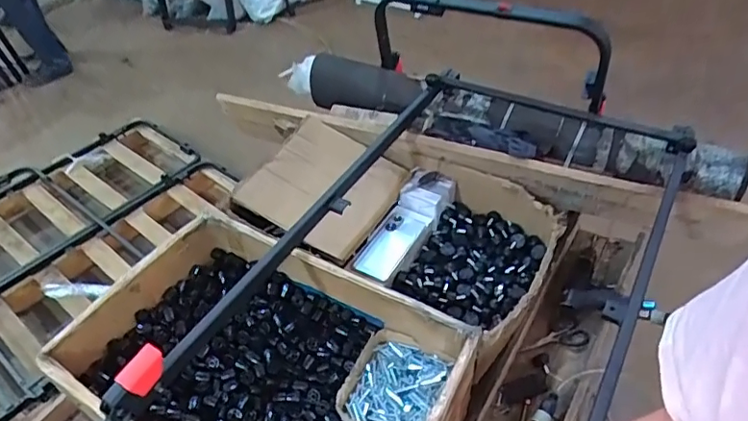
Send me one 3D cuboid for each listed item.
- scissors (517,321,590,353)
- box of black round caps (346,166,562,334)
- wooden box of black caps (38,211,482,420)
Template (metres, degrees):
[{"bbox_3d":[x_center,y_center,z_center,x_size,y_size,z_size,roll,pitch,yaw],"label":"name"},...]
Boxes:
[{"bbox_3d":[0.320,0.237,0.952,0.133,0.012,0.043,-21,46,-17],"label":"scissors"},{"bbox_3d":[0.146,0.055,0.951,0.317,0.138,0.317,20,48,23],"label":"box of black round caps"},{"bbox_3d":[-0.163,0.225,0.785,0.524,0.137,0.364,20,49,23],"label":"wooden box of black caps"}]

